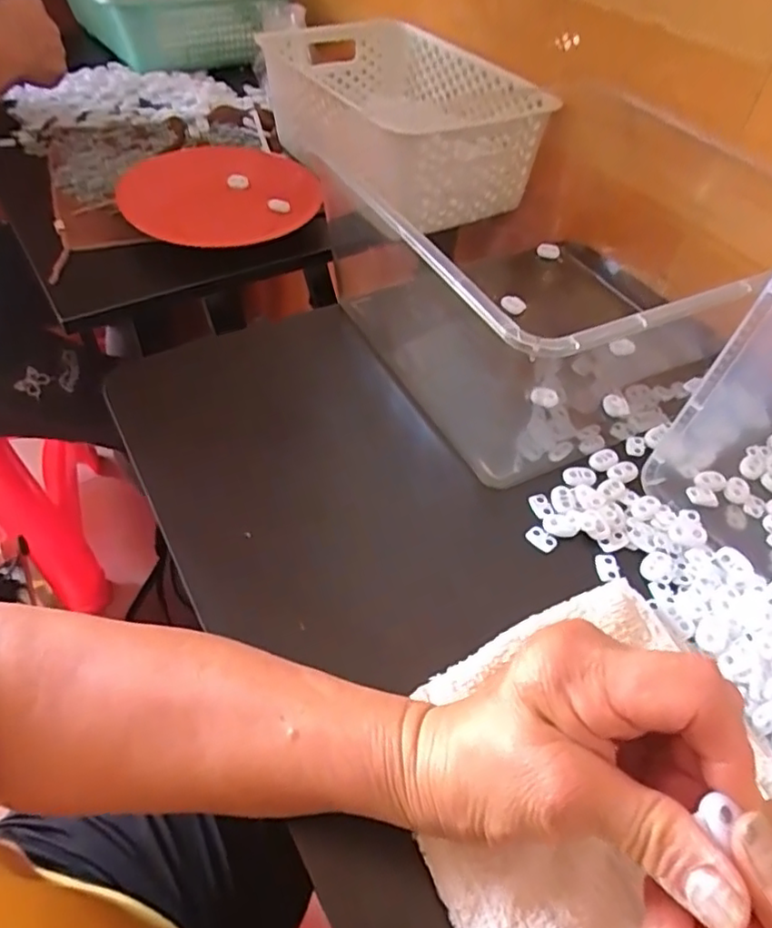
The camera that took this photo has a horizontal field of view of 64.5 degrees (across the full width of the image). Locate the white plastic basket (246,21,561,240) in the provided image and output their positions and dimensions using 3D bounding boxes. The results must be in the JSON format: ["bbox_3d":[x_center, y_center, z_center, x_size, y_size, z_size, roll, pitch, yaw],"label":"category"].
[{"bbox_3d":[0.014,-0.390,0.689,0.232,0.105,0.320,-25,55,-23],"label":"white plastic basket"}]

